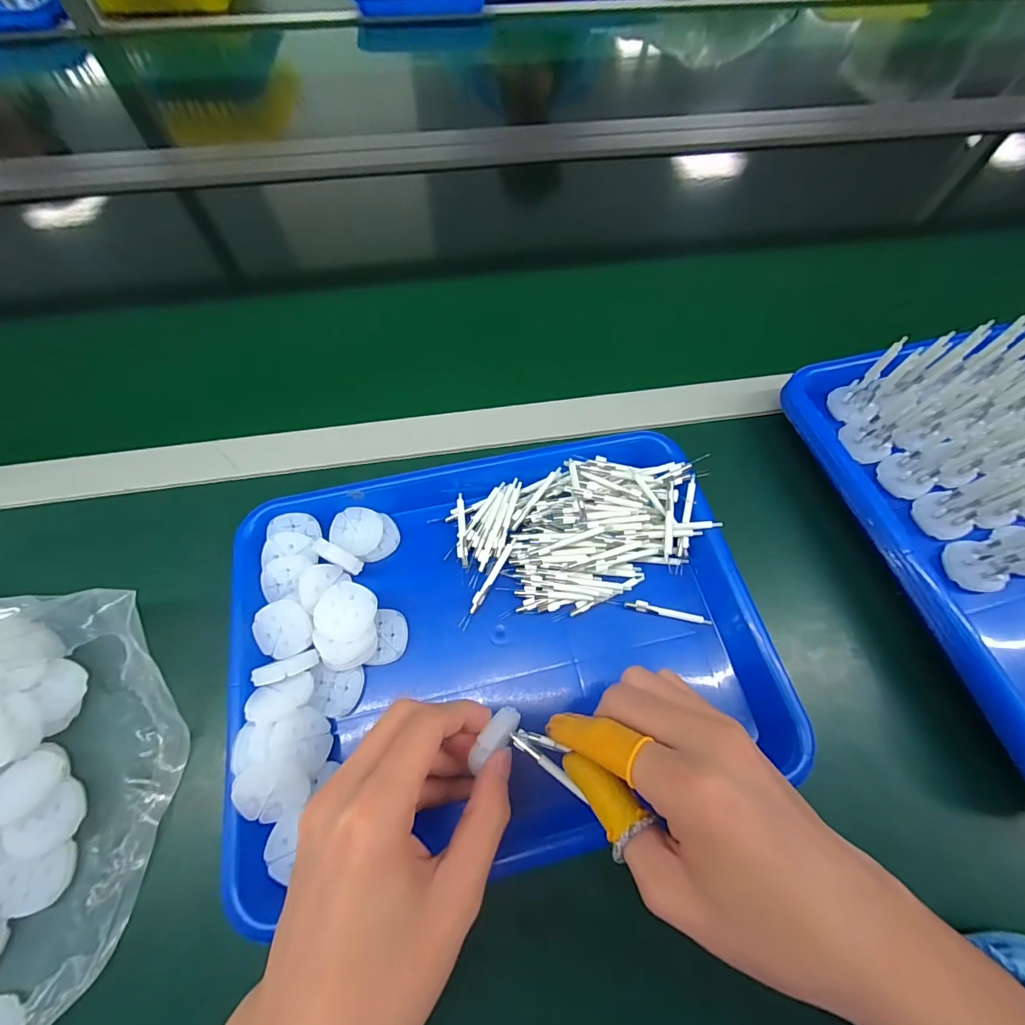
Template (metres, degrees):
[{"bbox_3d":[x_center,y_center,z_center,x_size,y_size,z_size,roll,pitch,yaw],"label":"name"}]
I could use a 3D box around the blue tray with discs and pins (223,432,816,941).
[{"bbox_3d":[-0.006,0.074,0.290,0.328,0.041,0.257,-10,65,-6],"label":"blue tray with discs and pins"}]

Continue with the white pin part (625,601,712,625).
[{"bbox_3d":[0.108,0.069,0.306,0.059,0.005,0.007,10,65,4],"label":"white pin part"}]

